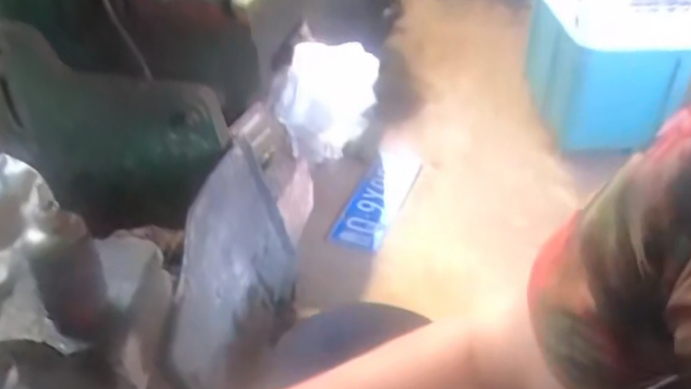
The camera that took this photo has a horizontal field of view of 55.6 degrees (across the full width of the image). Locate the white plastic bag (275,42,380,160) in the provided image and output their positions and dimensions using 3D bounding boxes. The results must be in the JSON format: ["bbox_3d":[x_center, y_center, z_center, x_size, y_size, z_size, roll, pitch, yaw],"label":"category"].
[{"bbox_3d":[-0.024,-0.252,1.593,0.290,0.309,0.098,-25,45,-27],"label":"white plastic bag"}]

